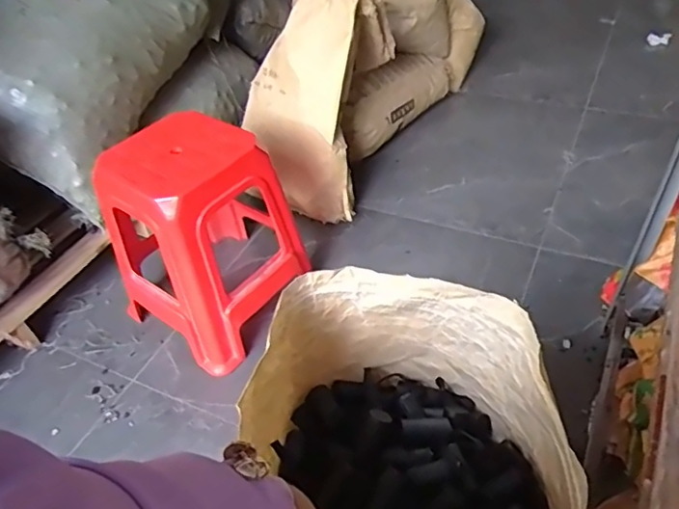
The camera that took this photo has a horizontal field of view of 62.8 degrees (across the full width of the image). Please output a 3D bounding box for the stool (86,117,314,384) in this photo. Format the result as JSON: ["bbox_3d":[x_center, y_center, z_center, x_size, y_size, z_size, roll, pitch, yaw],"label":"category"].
[{"bbox_3d":[-0.357,-0.049,1.358,0.398,0.463,0.329,26,52,31],"label":"stool"}]

